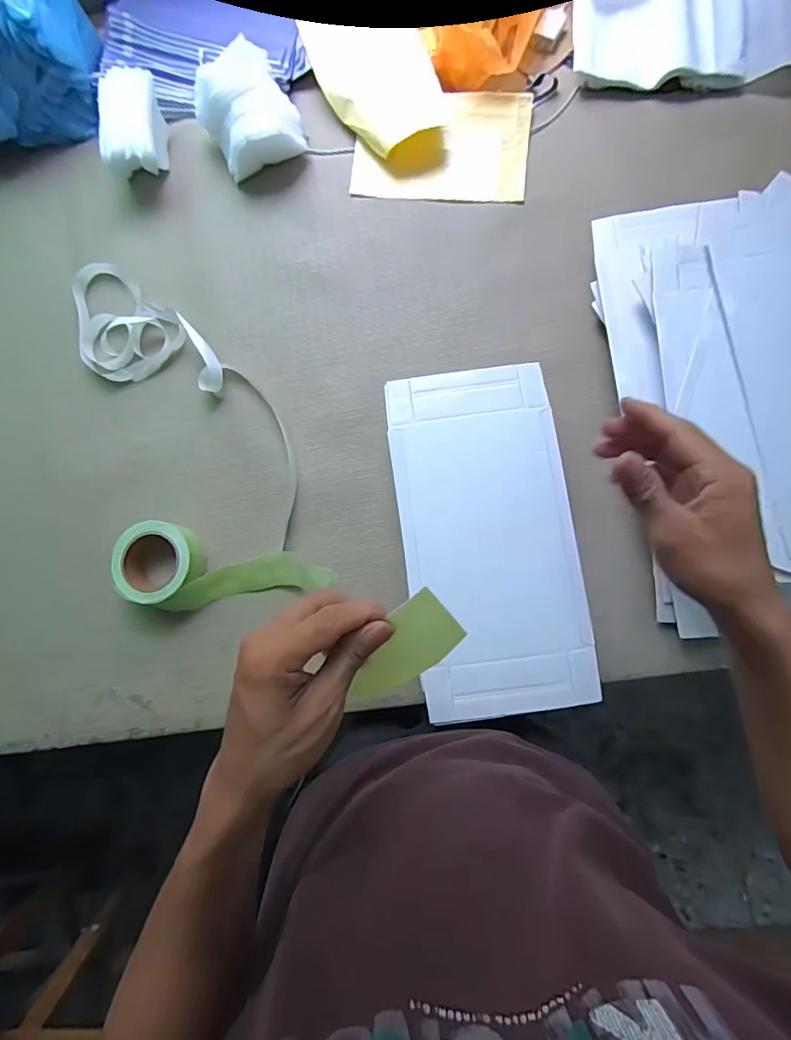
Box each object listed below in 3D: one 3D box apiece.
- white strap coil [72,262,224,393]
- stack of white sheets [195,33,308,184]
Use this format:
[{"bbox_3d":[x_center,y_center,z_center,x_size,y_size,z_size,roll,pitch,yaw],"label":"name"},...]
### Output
[{"bbox_3d":[-0.397,-0.272,0.721,0.290,0.038,0.144,38,87,7],"label":"white strap coil"},{"bbox_3d":[-0.220,-0.609,0.718,0.138,0.105,0.120,-24,82,1],"label":"stack of white sheets"}]

